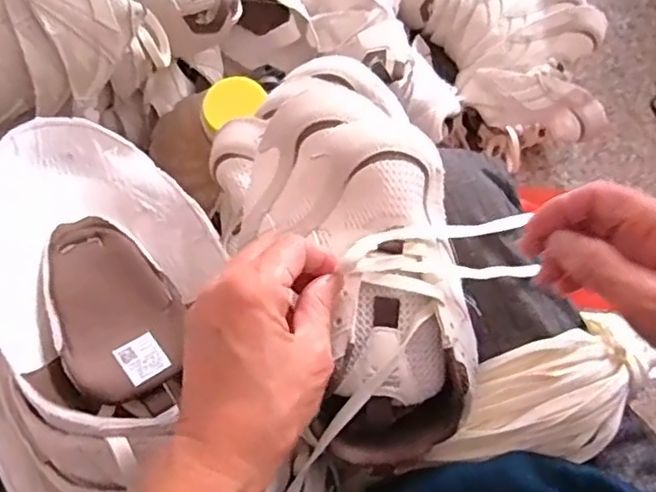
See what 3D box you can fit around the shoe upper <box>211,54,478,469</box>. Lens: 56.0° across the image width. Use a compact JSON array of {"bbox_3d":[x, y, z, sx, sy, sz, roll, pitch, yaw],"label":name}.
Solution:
[{"bbox_3d":[0.013,-0.010,0.399,0.138,0.089,0.277,-19,70,-5],"label":"shoe upper"}]

